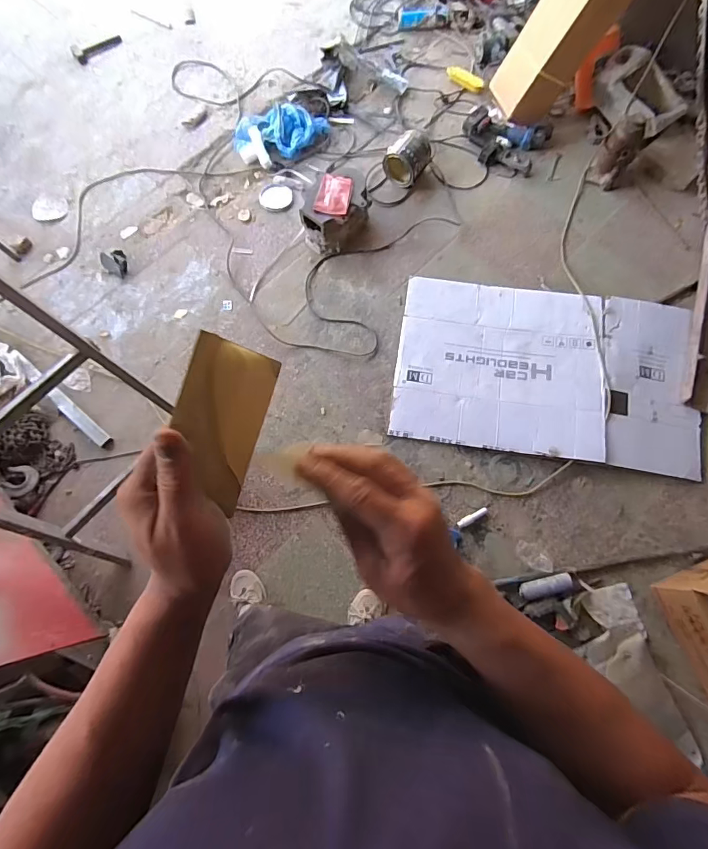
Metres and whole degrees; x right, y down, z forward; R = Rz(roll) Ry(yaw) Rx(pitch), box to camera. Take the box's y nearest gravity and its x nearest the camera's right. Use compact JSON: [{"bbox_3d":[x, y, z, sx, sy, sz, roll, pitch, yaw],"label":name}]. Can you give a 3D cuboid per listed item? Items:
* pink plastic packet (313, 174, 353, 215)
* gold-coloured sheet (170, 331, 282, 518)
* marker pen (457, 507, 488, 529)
[{"bbox_3d":[-0.073,-0.875,1.656,0.122,0.015,0.185,11,71,2],"label":"pink plastic packet"},{"bbox_3d":[-0.099,0.000,0.327,0.008,0.073,0.118,19,89,43],"label":"gold-coloured sheet"},{"bbox_3d":[0.402,0.313,1.475,0.115,0.024,0.024,-25,76,-6],"label":"marker pen"}]

